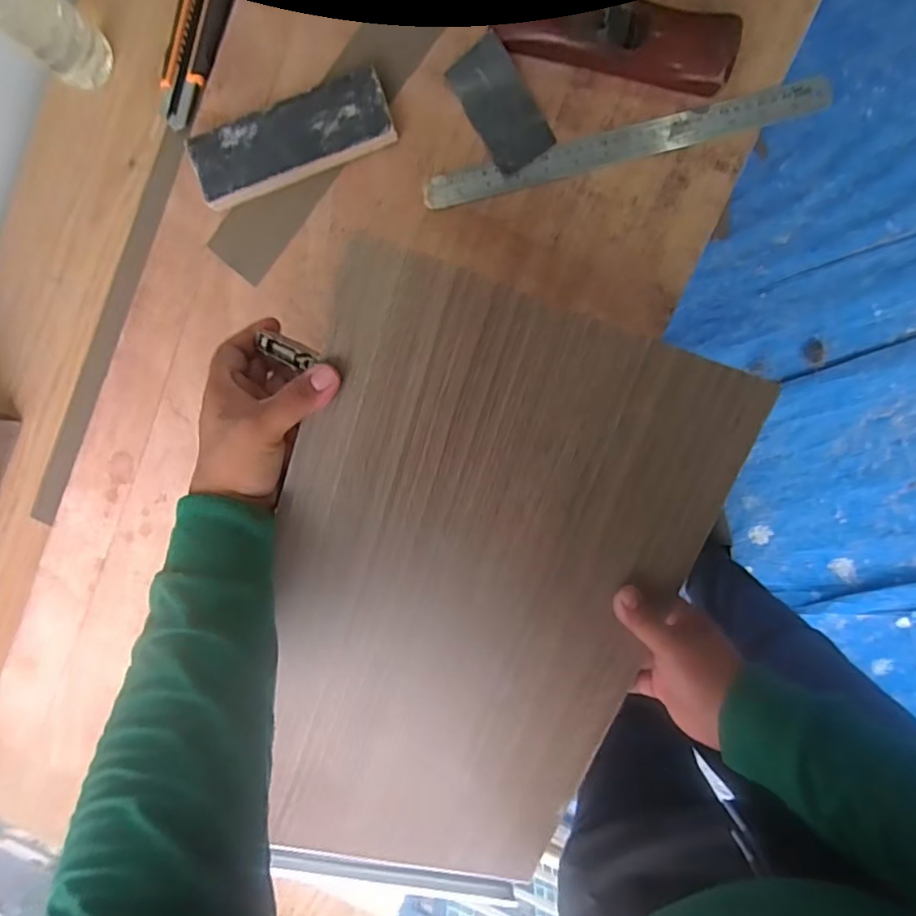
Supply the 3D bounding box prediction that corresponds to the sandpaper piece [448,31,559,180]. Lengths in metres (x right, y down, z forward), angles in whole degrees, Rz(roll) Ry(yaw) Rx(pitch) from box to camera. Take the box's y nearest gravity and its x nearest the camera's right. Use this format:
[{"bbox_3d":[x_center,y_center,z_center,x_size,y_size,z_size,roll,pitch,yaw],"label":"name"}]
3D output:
[{"bbox_3d":[0.036,-0.300,0.493,0.052,0.004,0.103,-29,96,11],"label":"sandpaper piece"}]

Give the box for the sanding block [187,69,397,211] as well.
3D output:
[{"bbox_3d":[-0.144,-0.273,0.502,0.174,0.027,0.066,-20,93,6],"label":"sanding block"}]

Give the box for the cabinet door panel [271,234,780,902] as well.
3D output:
[{"bbox_3d":[0.004,0.143,0.459,0.308,0.010,0.519,15,106,-11],"label":"cabinet door panel"}]

